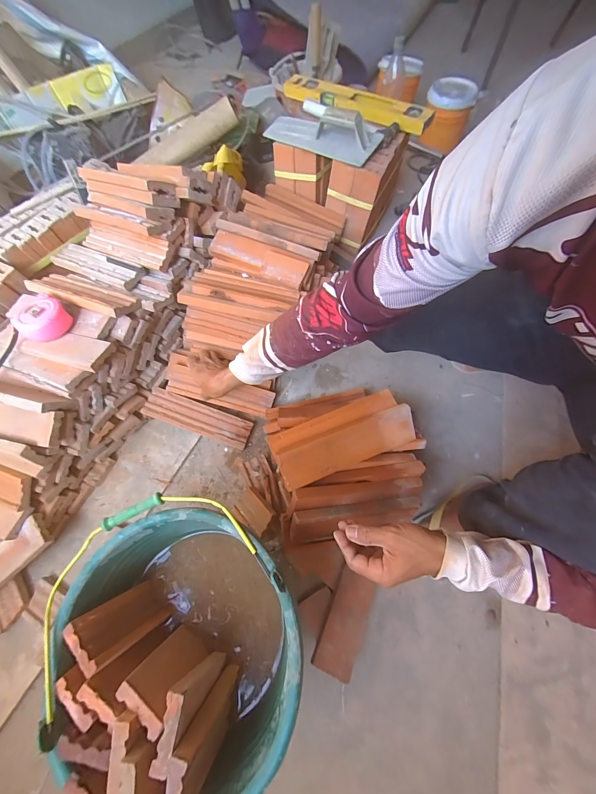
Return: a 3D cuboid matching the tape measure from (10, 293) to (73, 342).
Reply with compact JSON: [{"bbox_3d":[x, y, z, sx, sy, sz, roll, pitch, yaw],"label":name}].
[{"bbox_3d":[-0.471,-0.145,0.530,0.078,0.042,0.083,-1,66,2],"label":"tape measure"}]

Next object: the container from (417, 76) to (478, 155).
[{"bbox_3d":[0.522,-0.989,1.029,0.157,0.163,0.158,18,68,10],"label":"container"}]

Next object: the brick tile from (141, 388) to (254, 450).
[{"bbox_3d":[-0.220,0.046,0.647,0.230,0.014,0.070,21,68,-6],"label":"brick tile"}]

